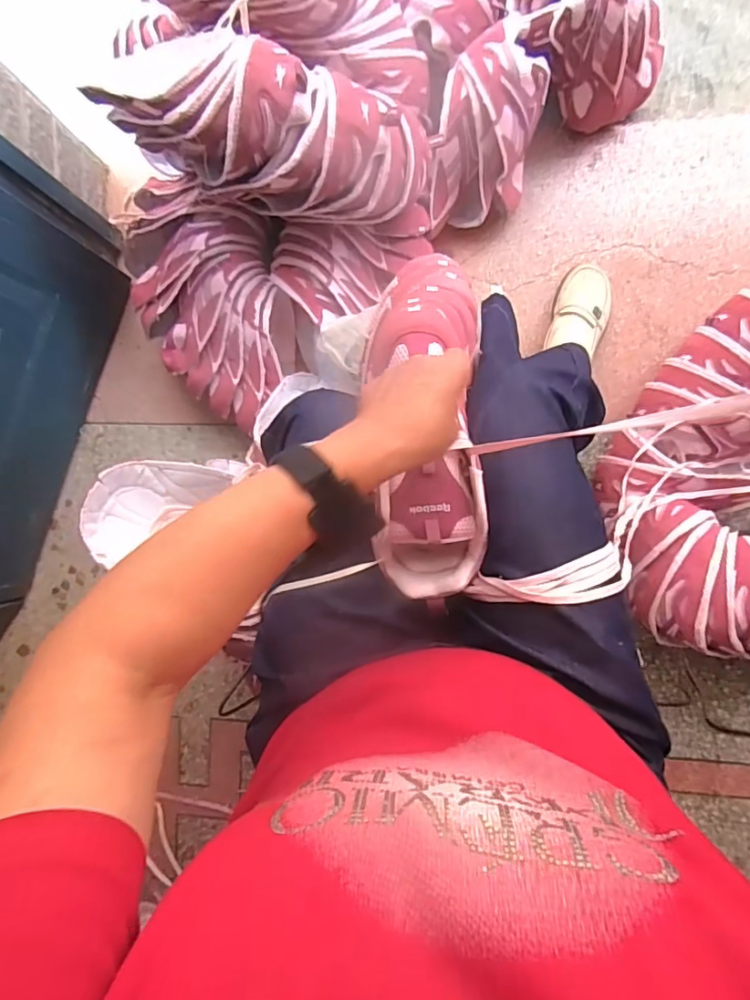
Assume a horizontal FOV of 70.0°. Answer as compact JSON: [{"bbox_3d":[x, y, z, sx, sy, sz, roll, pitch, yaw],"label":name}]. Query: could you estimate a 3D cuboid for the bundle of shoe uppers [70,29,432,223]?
[{"bbox_3d":[-0.128,-0.487,0.722,0.454,0.165,0.154,5,90,-16],"label":"bundle of shoe uppers"}]

